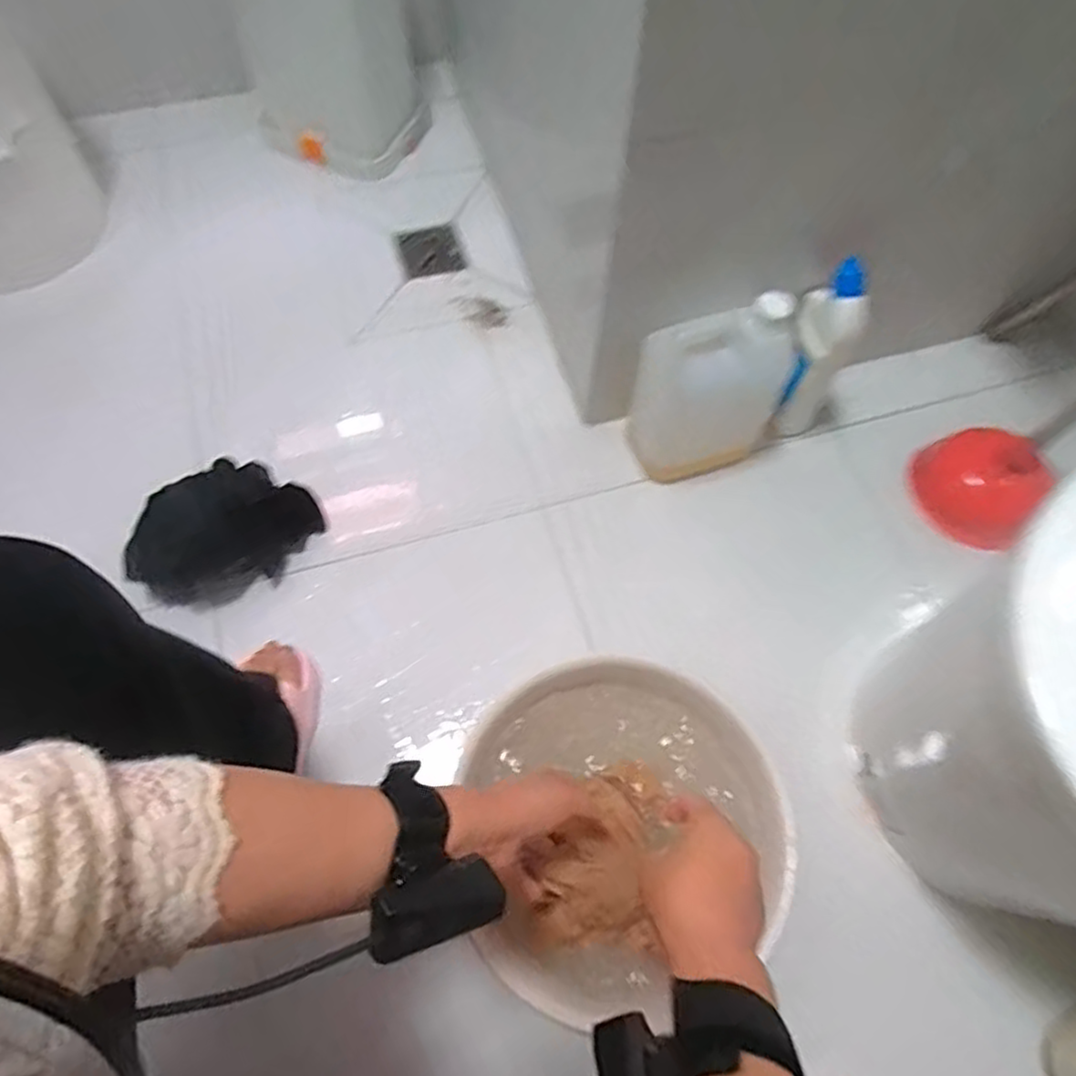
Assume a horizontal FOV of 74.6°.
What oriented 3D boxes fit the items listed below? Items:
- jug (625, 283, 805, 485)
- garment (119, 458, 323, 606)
[{"bbox_3d":[0.194,-0.166,0.809,0.167,0.227,0.104,-5,66,-5],"label":"jug"},{"bbox_3d":[-0.351,-0.003,0.793,0.204,0.115,0.116,-33,71,-15],"label":"garment"}]

